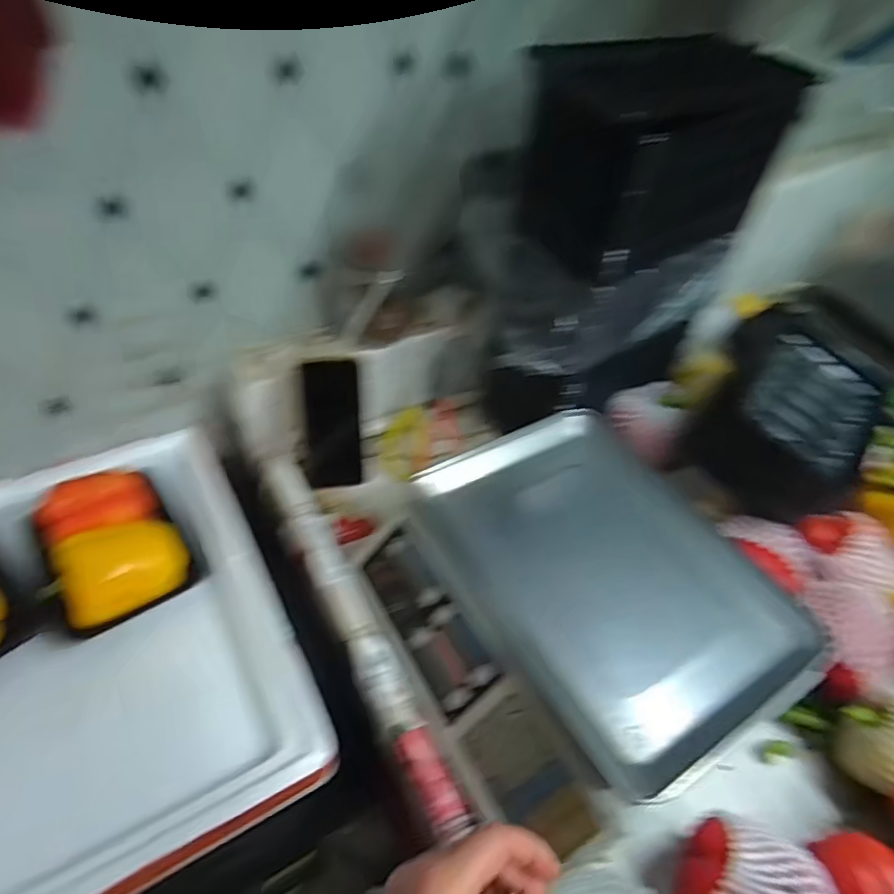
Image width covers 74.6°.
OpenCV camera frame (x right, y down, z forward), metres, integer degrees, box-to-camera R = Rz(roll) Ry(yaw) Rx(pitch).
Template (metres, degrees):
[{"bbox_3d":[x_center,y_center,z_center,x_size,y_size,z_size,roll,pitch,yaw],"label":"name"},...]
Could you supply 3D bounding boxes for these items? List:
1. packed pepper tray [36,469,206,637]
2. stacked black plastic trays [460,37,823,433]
[{"bbox_3d":[-0.337,0.088,0.580,0.128,0.067,0.158,-27,54,-29],"label":"packed pepper tray"},{"bbox_3d":[0.175,-0.212,0.636,0.272,0.345,0.155,-24,53,-27],"label":"stacked black plastic trays"}]

